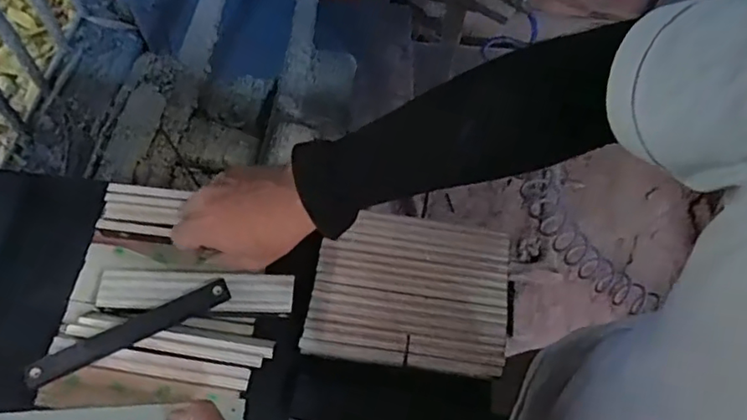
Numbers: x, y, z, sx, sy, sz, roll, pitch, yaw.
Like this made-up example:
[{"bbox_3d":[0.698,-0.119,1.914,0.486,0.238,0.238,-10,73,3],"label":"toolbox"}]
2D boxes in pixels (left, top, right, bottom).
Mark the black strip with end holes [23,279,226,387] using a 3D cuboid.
[{"bbox_3d":[-0.205,0.102,0.496,0.170,0.012,0.022,-24,69,-13],"label":"black strip with end holes"}]

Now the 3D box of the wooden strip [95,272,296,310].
[{"bbox_3d":[-0.158,0.072,0.519,0.171,0.014,0.036,3,65,-1],"label":"wooden strip"}]

